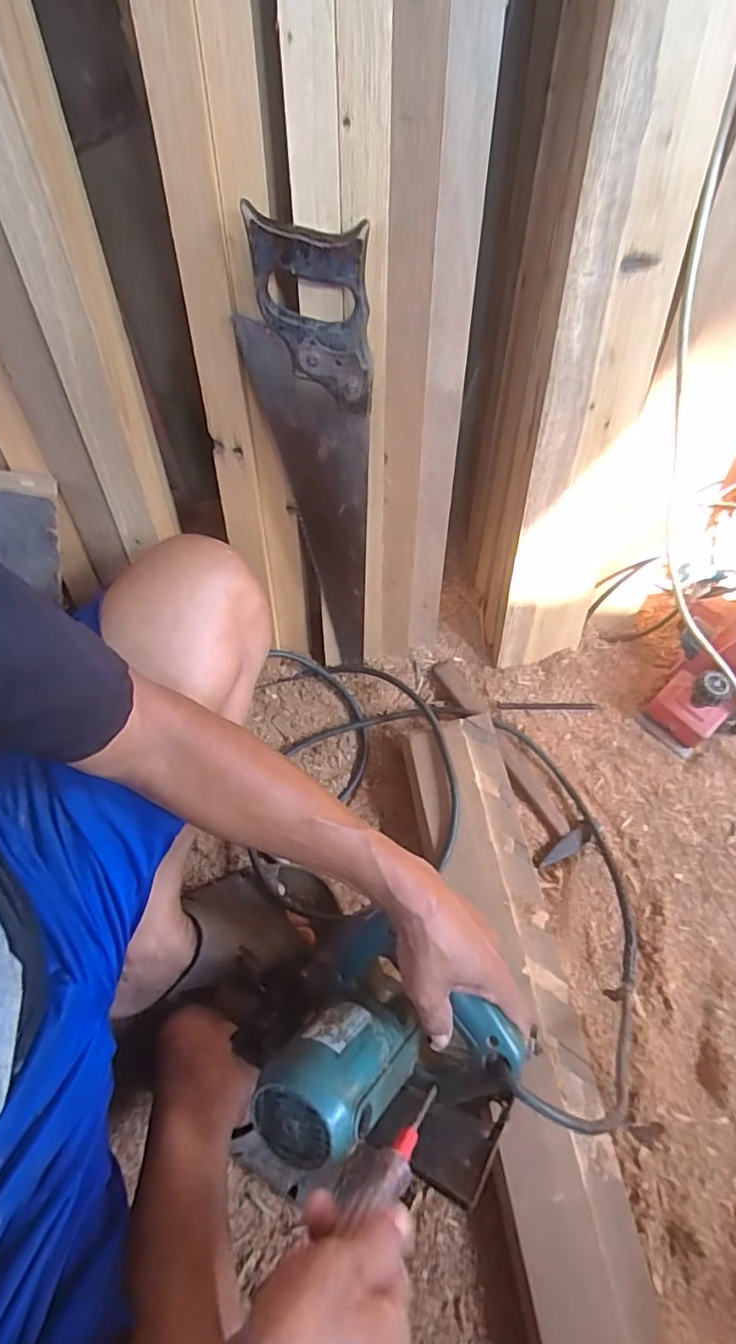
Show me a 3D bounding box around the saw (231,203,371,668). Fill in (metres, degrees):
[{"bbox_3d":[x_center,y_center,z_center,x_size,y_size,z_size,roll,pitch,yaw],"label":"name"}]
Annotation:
[{"bbox_3d":[-0.048,-0.176,0.608,0.105,0.463,0.018,4,51,6],"label":"saw"}]

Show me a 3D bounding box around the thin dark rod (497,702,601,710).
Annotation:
[{"bbox_3d":[0.241,0.045,0.786,0.138,0.007,0.010,0,65,-1],"label":"thin dark rod"}]

